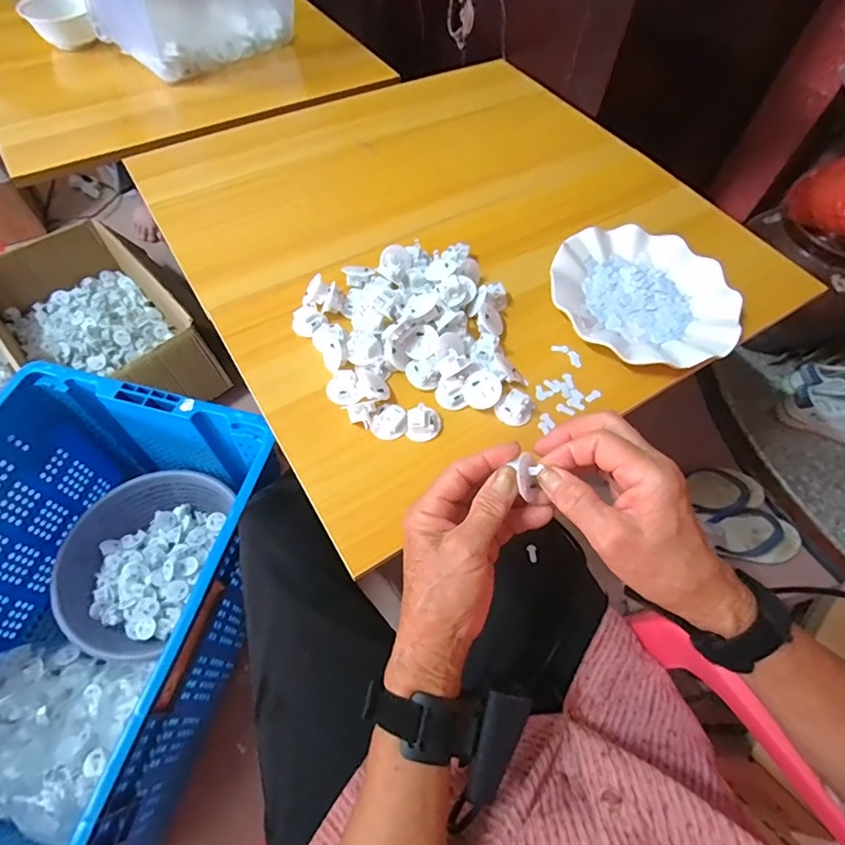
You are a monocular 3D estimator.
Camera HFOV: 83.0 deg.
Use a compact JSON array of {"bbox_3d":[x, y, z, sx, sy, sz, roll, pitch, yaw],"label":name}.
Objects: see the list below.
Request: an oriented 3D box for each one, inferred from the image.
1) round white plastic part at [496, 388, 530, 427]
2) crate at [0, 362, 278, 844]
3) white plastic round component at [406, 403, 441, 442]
[{"bbox_3d":[0.080,-0.013,0.416,0.029,0.017,0.027,2,60,-3],"label":"round white plastic part"},{"bbox_3d":[-0.466,0.262,0.659,0.387,0.280,0.570,13,60,4],"label":"crate"},{"bbox_3d":[0.001,0.000,0.404,0.028,0.015,0.028,2,60,-3],"label":"white plastic round component"}]

